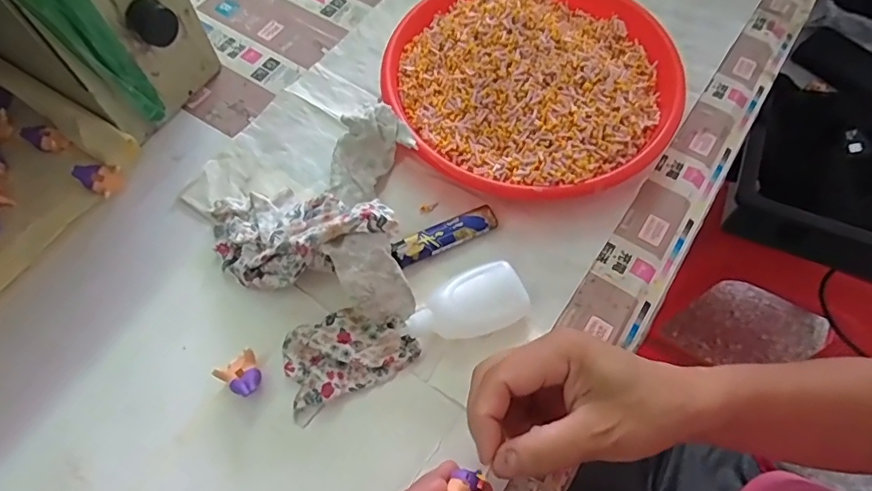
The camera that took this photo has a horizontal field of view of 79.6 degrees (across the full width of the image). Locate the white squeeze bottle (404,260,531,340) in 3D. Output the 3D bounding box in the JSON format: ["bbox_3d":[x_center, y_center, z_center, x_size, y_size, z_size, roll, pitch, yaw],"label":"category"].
[{"bbox_3d":[0.020,0.043,0.349,0.080,0.022,0.041,-23,66,-12],"label":"white squeeze bottle"}]

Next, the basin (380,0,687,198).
[{"bbox_3d":[0.077,-0.139,0.428,0.227,0.050,0.227,0,64,-1],"label":"basin"}]

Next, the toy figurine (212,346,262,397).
[{"bbox_3d":[-0.123,0.085,0.336,0.025,0.015,0.028,-37,70,-17],"label":"toy figurine"}]

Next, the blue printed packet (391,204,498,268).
[{"bbox_3d":[0.006,-0.007,0.382,0.078,0.009,0.020,-23,66,-12],"label":"blue printed packet"}]

